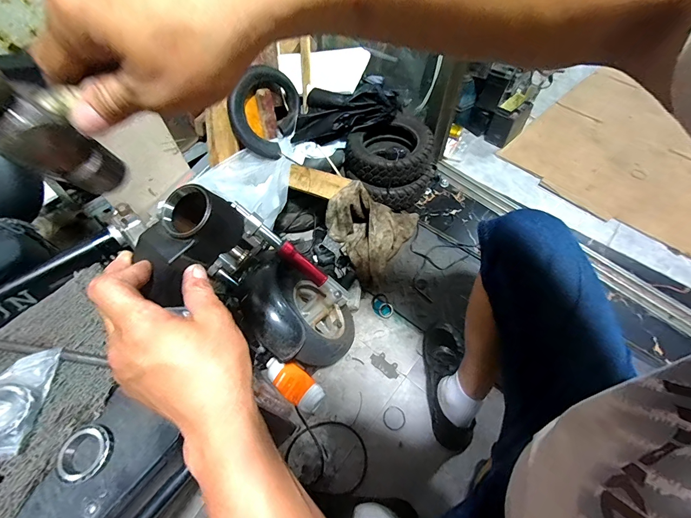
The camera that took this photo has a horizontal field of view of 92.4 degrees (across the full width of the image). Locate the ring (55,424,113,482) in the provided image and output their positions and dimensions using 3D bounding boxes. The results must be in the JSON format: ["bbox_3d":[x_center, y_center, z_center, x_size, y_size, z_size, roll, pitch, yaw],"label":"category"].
[{"bbox_3d":[-0.226,0.167,0.286,0.040,0.013,0.043,0,56,0],"label":"ring"}]

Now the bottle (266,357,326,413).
[{"bbox_3d":[-0.126,0.302,0.807,0.160,0.059,0.069,33,62,20],"label":"bottle"}]

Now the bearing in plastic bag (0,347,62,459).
[{"bbox_3d":[-0.293,0.123,0.294,0.048,0.021,0.085,6,56,4],"label":"bearing in plastic bag"}]

